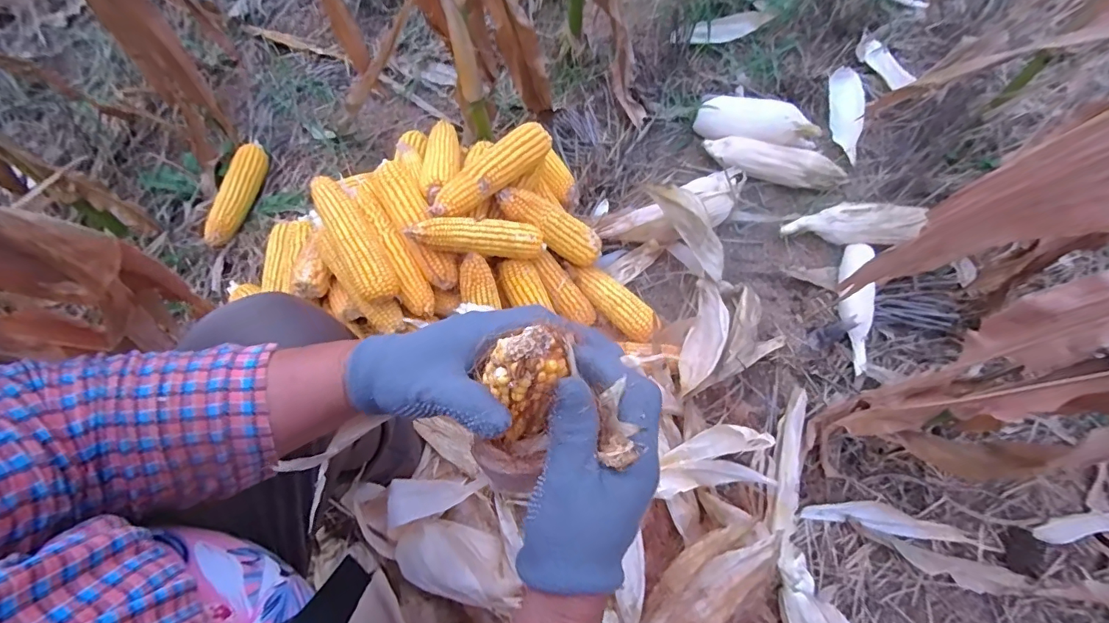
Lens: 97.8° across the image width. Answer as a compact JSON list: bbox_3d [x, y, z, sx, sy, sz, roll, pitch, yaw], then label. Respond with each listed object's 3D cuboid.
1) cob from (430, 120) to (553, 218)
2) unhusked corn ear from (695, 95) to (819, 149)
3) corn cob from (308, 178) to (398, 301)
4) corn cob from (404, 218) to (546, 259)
[{"bbox_3d":[-0.095,-0.214,0.732,0.054,0.050,0.232,41,72,15],"label":"cob"},{"bbox_3d":[0.395,-0.369,0.942,0.229,0.066,0.083,14,67,6],"label":"unhusked corn ear"},{"bbox_3d":[-0.289,-0.107,0.688,0.057,0.050,0.205,-31,70,-13],"label":"corn cob"},{"bbox_3d":[-0.123,-0.110,0.704,0.178,0.042,0.049,0,67,-30],"label":"corn cob"}]

